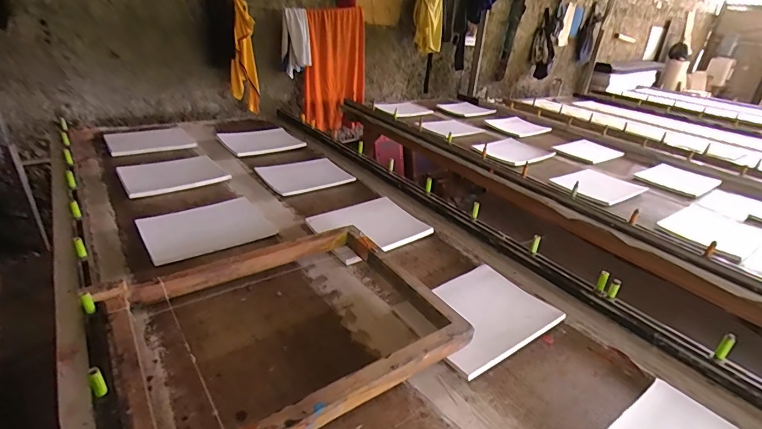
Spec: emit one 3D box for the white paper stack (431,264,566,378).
[{"bbox_3d":[0.190,0.190,0.778,0.263,0.021,0.199,-15,33,-32],"label":"white paper stack"}]

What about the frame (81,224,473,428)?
[{"bbox_3d":[-0.164,0.180,0.700,0.516,0.049,0.415,-16,34,-34],"label":"frame"}]

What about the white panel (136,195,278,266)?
[{"bbox_3d":[-0.425,0.019,0.976,0.273,0.022,0.218,-16,34,-35],"label":"white panel"}]

